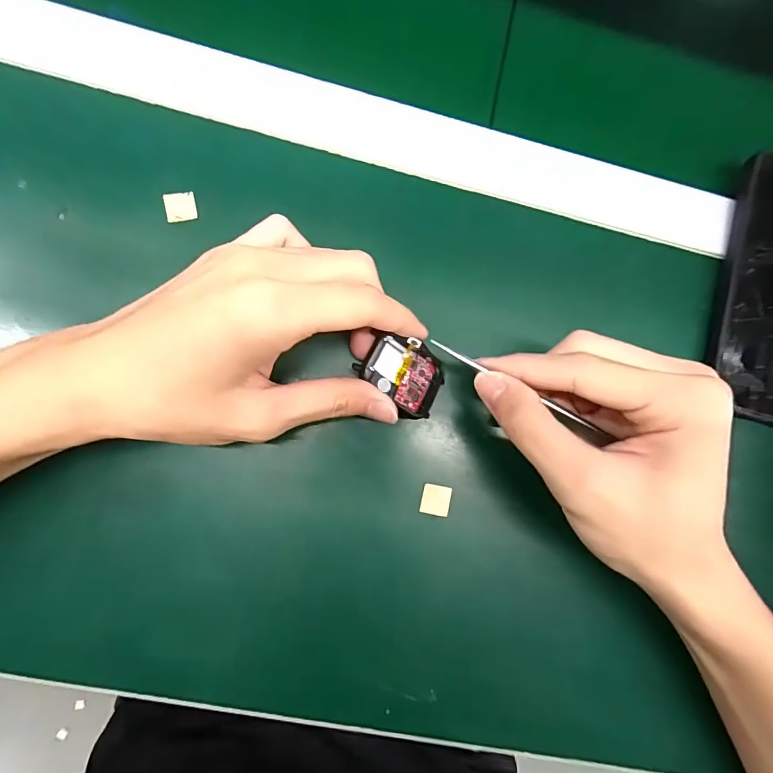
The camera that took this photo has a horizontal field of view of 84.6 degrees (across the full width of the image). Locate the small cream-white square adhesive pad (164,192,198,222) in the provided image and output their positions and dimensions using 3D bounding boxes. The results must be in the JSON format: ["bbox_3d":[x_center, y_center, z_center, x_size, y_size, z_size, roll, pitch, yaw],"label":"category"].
[{"bbox_3d":[-0.111,-0.097,0.230,0.016,0.004,0.015,-14,92,-18],"label":"small cream-white square adhesive pad"}]

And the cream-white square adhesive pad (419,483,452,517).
[{"bbox_3d":[0.027,0.062,0.230,0.015,0.004,0.016,13,83,-5],"label":"cream-white square adhesive pad"}]

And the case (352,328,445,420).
[{"bbox_3d":[0.009,-0.007,0.223,0.044,0.015,0.038,29,82,-3],"label":"case"}]

